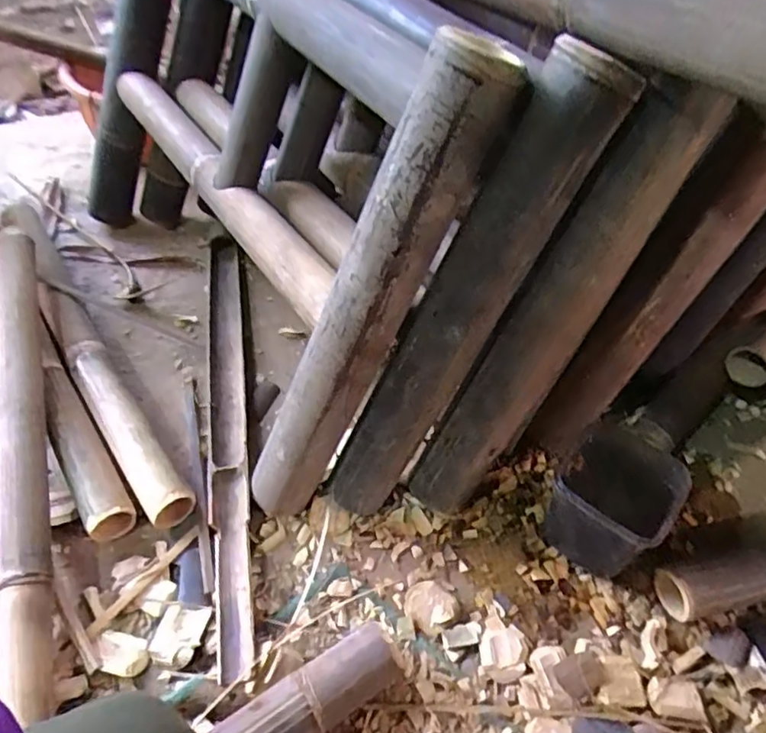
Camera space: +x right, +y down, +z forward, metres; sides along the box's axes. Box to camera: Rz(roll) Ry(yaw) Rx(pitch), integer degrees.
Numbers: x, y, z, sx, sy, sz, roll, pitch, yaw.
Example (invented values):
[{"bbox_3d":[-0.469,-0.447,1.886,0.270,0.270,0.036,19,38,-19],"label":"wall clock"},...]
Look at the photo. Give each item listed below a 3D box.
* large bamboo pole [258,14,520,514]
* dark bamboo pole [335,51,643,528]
[{"bbox_3d":[-0.022,-0.042,0.560,0.067,0.499,0.058,-4,43,-42],"label":"large bamboo pole"},{"bbox_3d":[0.064,-0.033,0.569,0.067,0.501,0.061,-6,44,-41],"label":"dark bamboo pole"}]

